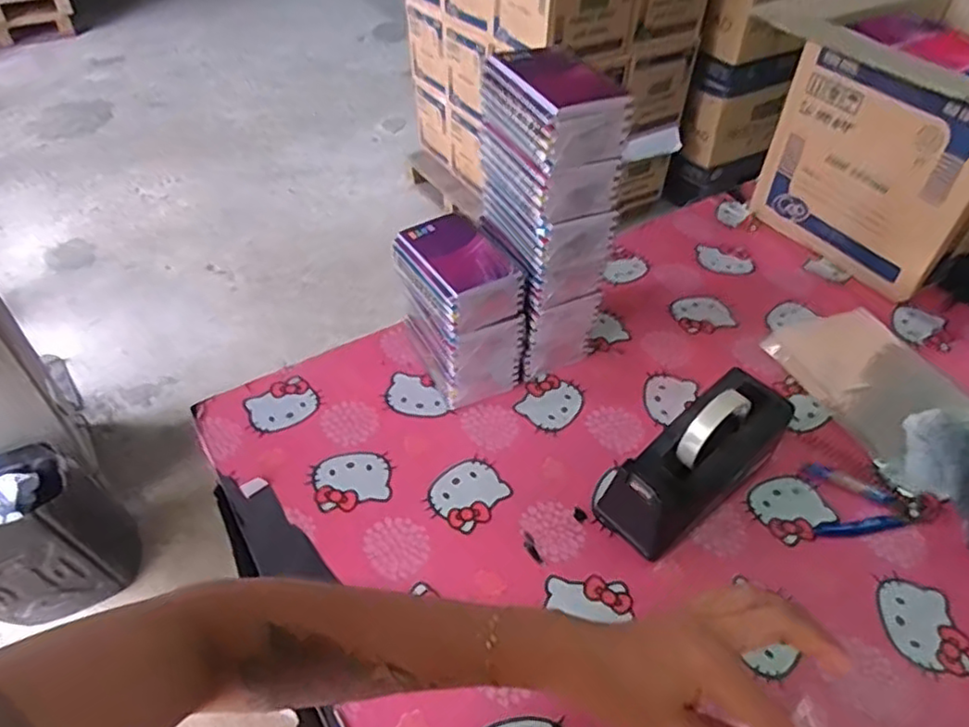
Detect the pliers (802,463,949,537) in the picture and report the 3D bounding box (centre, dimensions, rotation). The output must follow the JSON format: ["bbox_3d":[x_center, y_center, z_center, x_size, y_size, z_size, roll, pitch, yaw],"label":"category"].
[{"bbox_3d":[0.405,0.145,0.672,0.137,0.011,0.077,5,44,3],"label":"pliers"}]

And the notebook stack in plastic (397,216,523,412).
[{"bbox_3d":[-0.032,-0.058,0.751,0.101,0.171,0.137,-22,49,-23],"label":"notebook stack in plastic"}]

